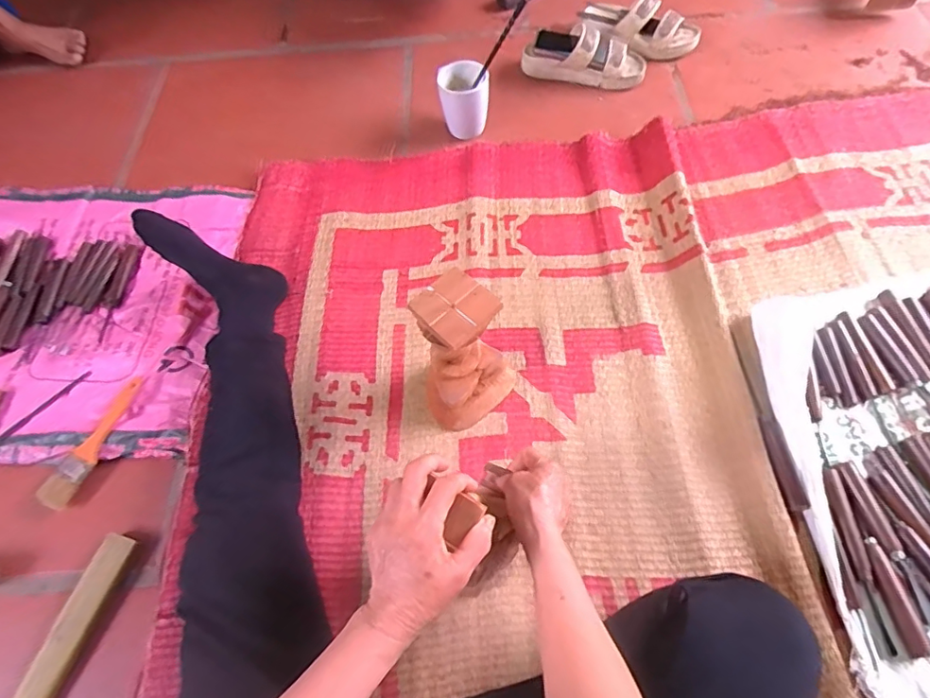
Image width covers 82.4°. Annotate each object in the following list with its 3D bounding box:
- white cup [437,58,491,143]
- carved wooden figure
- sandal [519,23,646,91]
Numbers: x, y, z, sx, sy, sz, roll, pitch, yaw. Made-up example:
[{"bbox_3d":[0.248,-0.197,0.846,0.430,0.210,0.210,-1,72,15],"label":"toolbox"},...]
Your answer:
[{"bbox_3d":[0.000,-0.441,0.935,0.082,0.092,0.085,-2,62,3],"label":"white cup"},{"bbox_3d":[-0.008,0.012,0.666,0.115,0.190,0.107,-40,67,-16],"label":"carved wooden figure"},{"bbox_3d":[0.226,-0.561,1.014,0.231,0.080,0.091,9,63,8],"label":"sandal"}]

